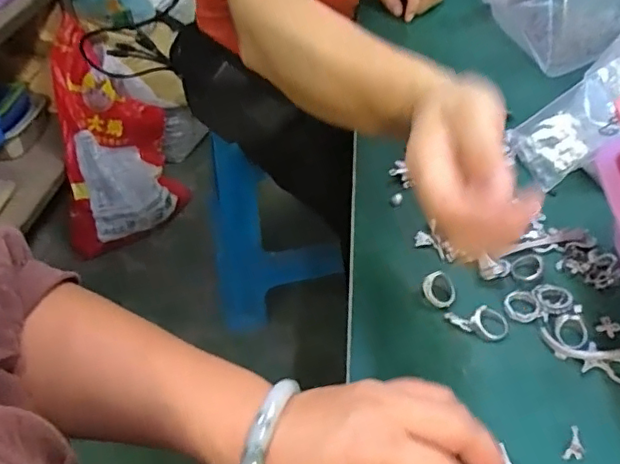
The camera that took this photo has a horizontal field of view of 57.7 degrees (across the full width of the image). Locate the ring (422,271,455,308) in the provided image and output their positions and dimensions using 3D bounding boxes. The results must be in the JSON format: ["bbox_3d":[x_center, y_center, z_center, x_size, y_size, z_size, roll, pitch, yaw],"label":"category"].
[{"bbox_3d":[0.097,0.043,0.421,0.024,0.018,0.024,-3,43,3],"label":"ring"}]

